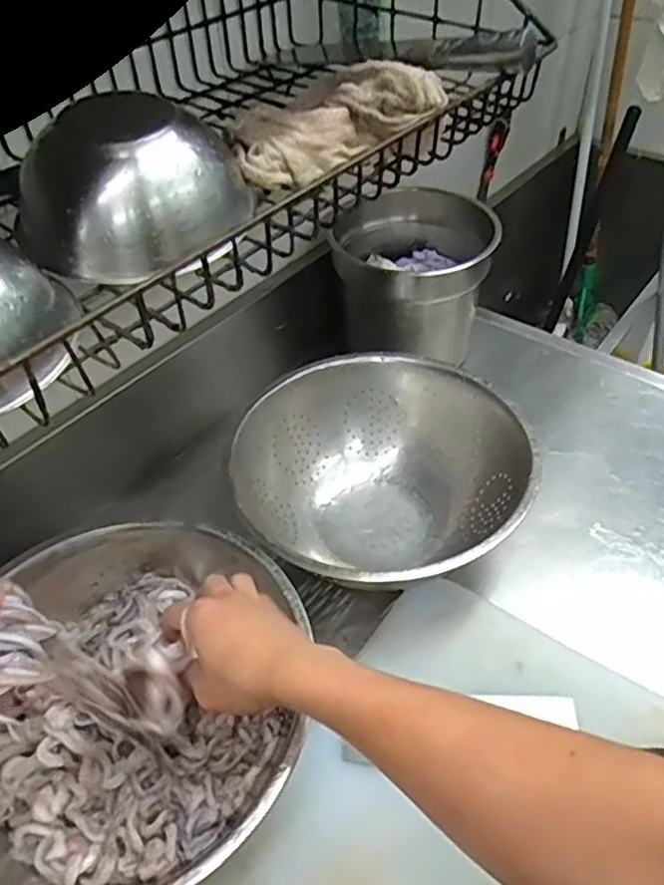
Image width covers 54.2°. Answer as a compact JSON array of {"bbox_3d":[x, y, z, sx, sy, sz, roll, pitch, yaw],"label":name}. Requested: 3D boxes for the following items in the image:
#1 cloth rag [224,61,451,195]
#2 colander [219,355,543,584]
[{"bbox_3d":[0.001,-0.258,0.527,0.168,0.048,0.071,-25,48,-4],"label":"cloth rag"},{"bbox_3d":[0.056,0.050,0.749,0.310,0.139,0.310,-1,45,1],"label":"colander"}]

